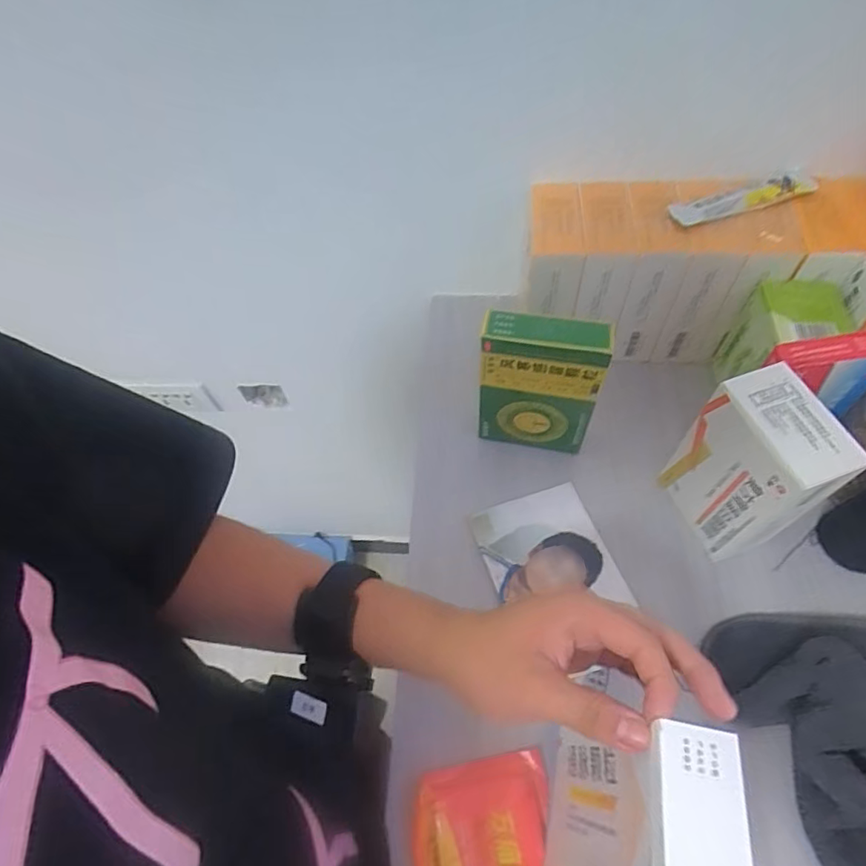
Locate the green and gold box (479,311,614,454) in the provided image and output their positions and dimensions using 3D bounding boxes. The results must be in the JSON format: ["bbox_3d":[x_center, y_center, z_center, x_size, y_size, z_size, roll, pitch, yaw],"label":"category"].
[{"bbox_3d":[0.088,-0.038,0.461,0.095,0.138,0.038,5,60,7],"label":"green and gold box"}]

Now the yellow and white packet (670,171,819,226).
[{"bbox_3d":[0.268,-0.202,0.466,0.133,0.010,0.028,-18,60,-6],"label":"yellow and white packet"}]

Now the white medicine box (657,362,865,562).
[{"bbox_3d":[0.236,0.027,0.412,0.058,0.138,0.094,-22,60,-8],"label":"white medicine box"}]

